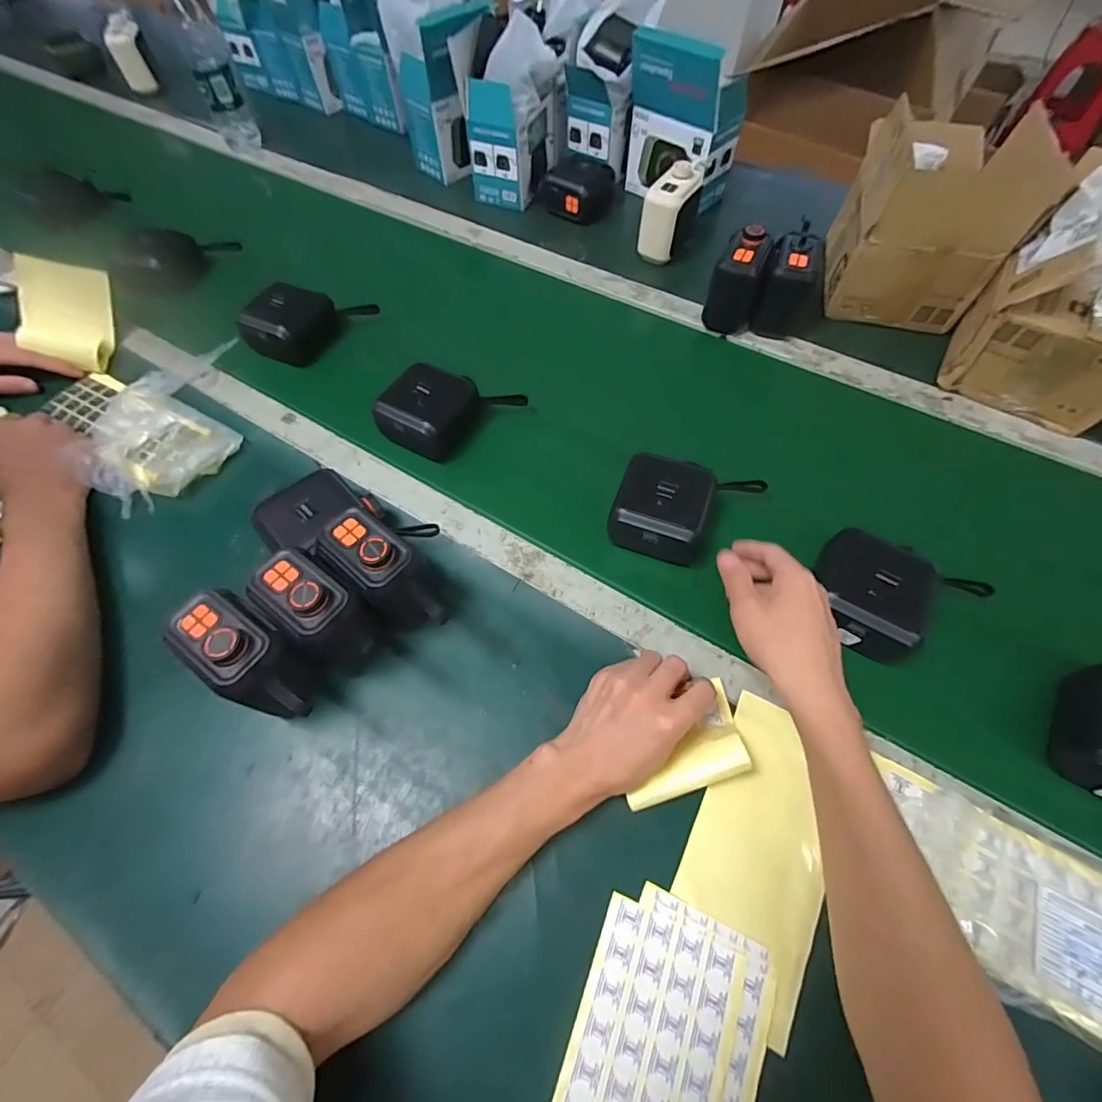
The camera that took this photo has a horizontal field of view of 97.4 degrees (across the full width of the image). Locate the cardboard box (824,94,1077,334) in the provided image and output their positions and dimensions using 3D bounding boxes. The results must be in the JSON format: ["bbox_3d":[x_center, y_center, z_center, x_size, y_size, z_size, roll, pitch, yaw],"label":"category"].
[{"bbox_3d":[0.472,-0.430,0.617,0.163,0.165,0.229,14,62,8],"label":"cardboard box"}]

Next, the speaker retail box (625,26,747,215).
[{"bbox_3d":[0.201,-0.639,0.724,0.103,0.190,0.142,-40,68,-20],"label":"speaker retail box"}]

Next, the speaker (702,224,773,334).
[{"bbox_3d":[0.237,-0.341,0.615,0.060,0.097,0.064,21,63,12],"label":"speaker"}]

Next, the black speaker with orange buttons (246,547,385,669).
[{"bbox_3d":[-0.187,0.052,0.399,0.082,0.102,0.056,32,66,17],"label":"black speaker with orange buttons"}]

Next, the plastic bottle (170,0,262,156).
[{"bbox_3d":[-0.578,-0.821,0.831,0.066,0.218,0.060,-26,64,-13],"label":"plastic bottle"}]

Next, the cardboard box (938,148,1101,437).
[{"bbox_3d":[0.586,-0.286,0.537,0.157,0.163,0.217,30,65,16],"label":"cardboard box"}]

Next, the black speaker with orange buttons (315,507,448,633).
[{"bbox_3d":[-0.141,0.021,0.418,0.094,0.100,0.064,40,68,20],"label":"black speaker with orange buttons"}]

